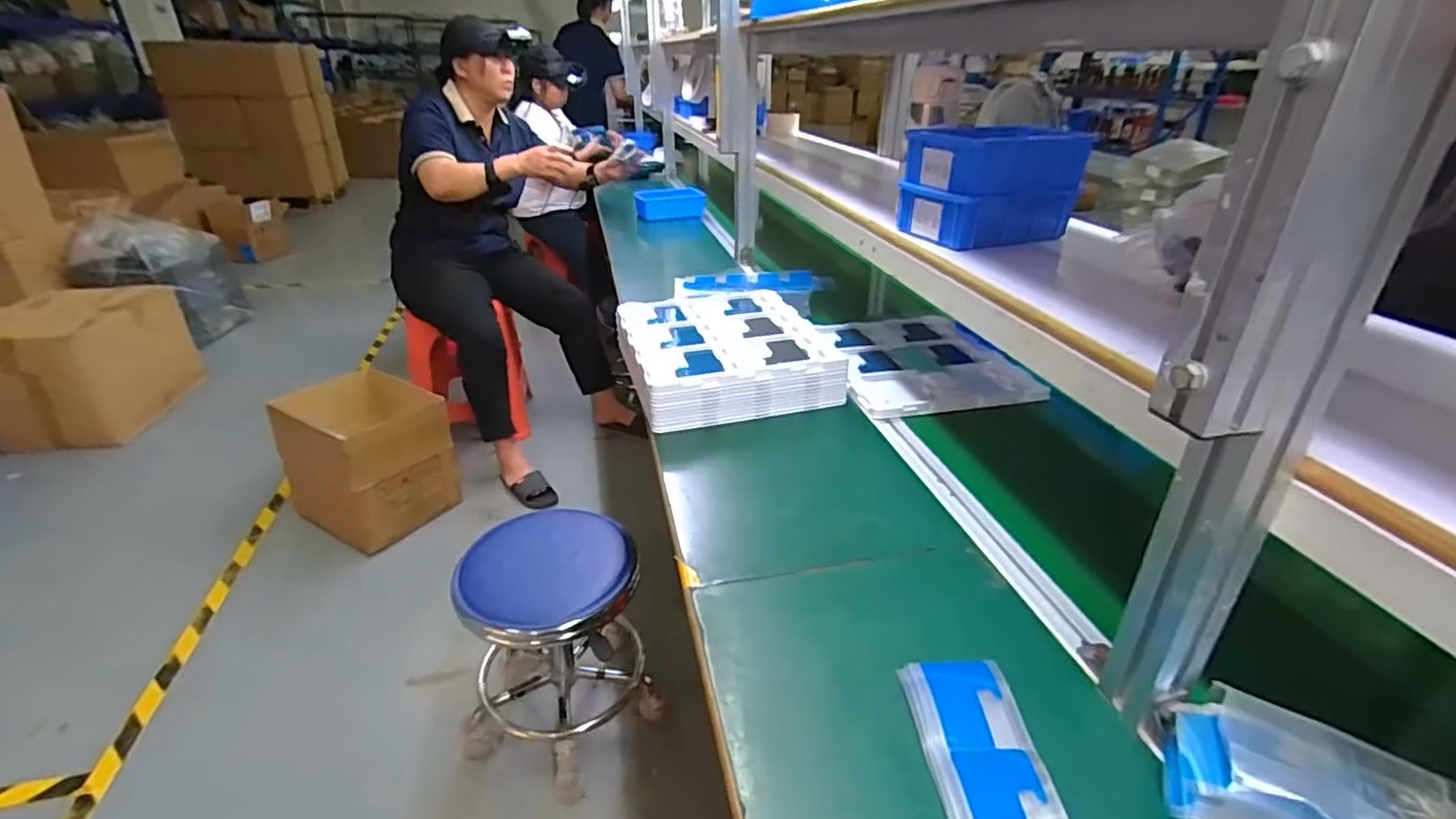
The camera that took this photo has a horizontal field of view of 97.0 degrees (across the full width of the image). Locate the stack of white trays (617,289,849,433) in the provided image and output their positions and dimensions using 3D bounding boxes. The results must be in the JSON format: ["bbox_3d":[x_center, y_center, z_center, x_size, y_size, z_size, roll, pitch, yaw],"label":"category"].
[{"bbox_3d":[-0.010,-0.091,0.991,0.285,0.076,0.316,-6,29,-13],"label":"stack of white trays"}]

